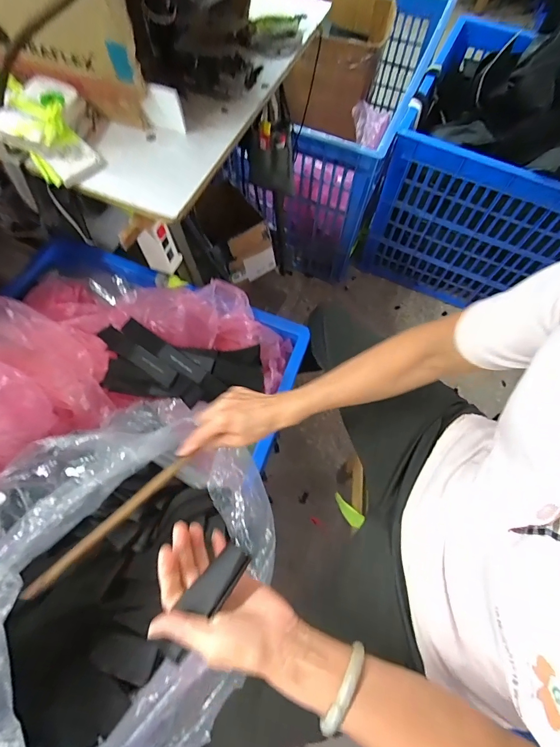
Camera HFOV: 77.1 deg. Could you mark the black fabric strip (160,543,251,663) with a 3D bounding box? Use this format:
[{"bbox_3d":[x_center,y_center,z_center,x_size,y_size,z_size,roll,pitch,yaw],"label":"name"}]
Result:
[{"bbox_3d":[-0.068,0.209,0.327,0.033,0.010,0.099,13,51,42],"label":"black fabric strip"}]

